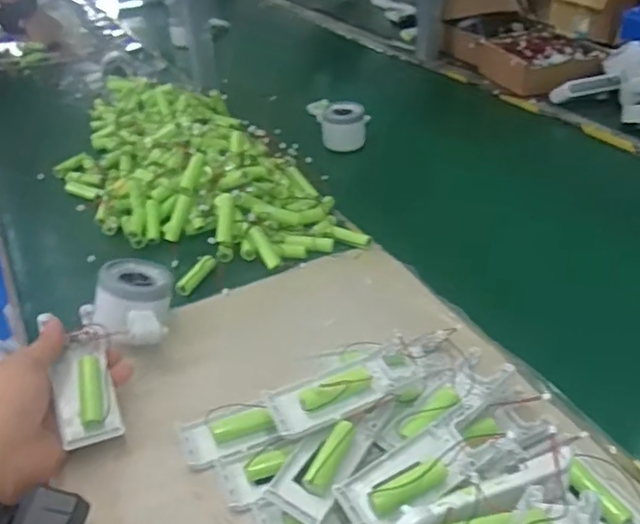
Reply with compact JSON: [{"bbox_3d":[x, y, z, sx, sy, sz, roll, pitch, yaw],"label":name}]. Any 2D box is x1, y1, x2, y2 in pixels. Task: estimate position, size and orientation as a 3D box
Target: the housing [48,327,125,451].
[{"bbox_3d":[-0.166,0.088,0.436,0.040,0.019,0.082,-11,64,-9],"label":"housing"}]

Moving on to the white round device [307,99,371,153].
[{"bbox_3d":[0.031,-0.191,0.854,0.068,0.059,0.056,-24,39,-26],"label":"white round device"}]

